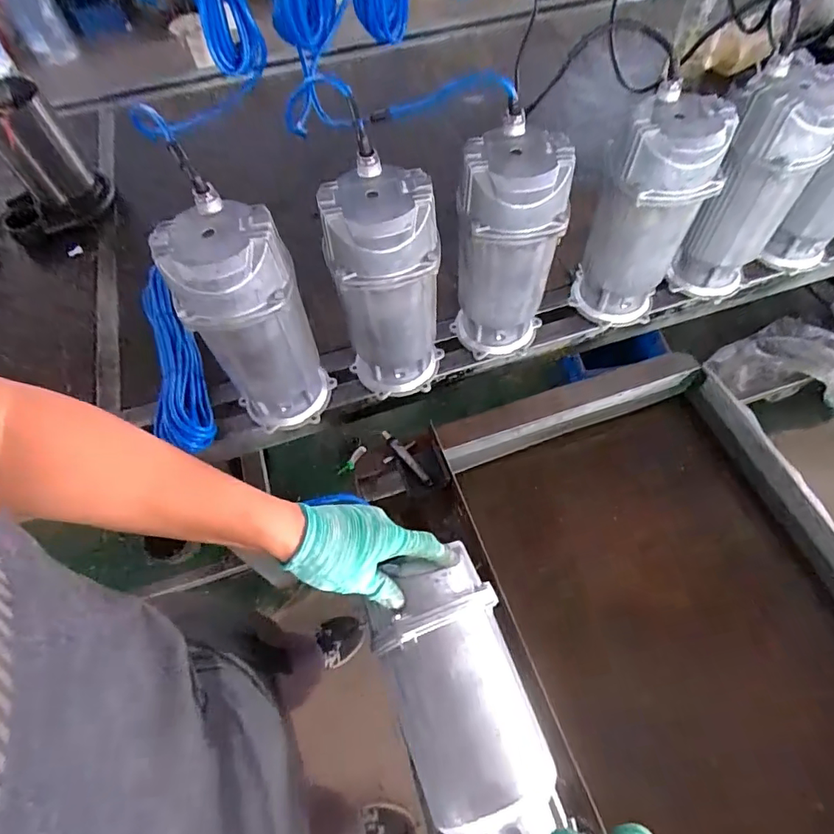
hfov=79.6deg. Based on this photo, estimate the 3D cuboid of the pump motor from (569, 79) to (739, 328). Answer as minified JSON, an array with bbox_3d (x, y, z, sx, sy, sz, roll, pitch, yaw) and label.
[{"bbox_3d":[0.308,-0.263,0.693,0.126,0.290,0.115,14,61,11],"label":"pump motor"}]

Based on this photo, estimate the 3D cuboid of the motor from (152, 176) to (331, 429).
[{"bbox_3d":[-0.200,-0.111,0.630,0.129,0.297,0.111,-25,61,-12],"label":"motor"}]

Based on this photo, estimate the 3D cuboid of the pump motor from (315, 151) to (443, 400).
[{"bbox_3d":[-0.038,-0.155,0.646,0.126,0.291,0.111,-7,59,-2],"label":"pump motor"}]

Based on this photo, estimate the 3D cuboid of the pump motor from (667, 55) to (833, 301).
[{"bbox_3d":[0.462,-0.310,0.711,0.127,0.290,0.122,-39,65,-18],"label":"pump motor"}]

